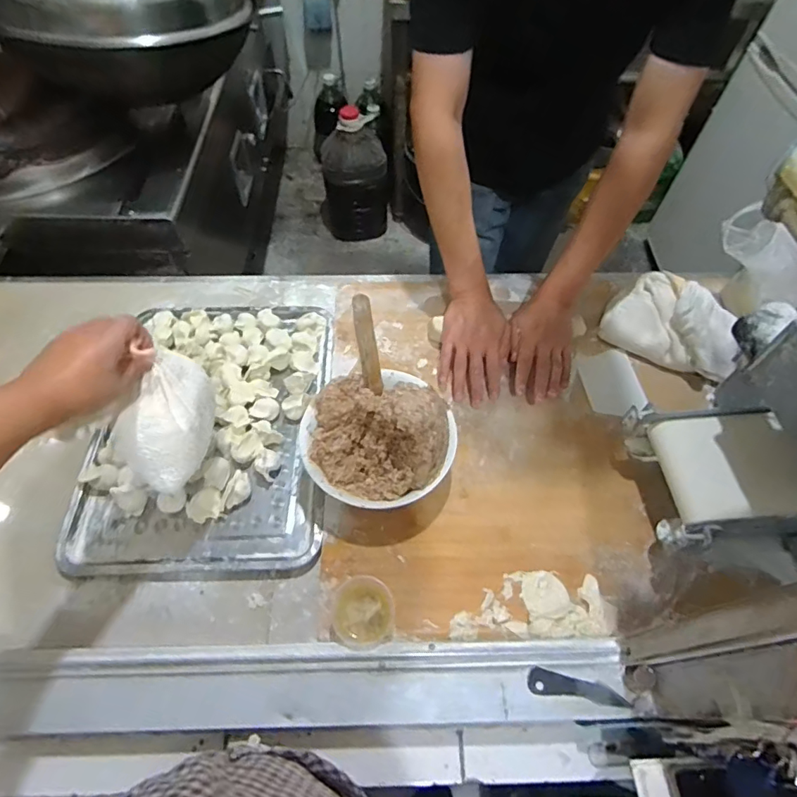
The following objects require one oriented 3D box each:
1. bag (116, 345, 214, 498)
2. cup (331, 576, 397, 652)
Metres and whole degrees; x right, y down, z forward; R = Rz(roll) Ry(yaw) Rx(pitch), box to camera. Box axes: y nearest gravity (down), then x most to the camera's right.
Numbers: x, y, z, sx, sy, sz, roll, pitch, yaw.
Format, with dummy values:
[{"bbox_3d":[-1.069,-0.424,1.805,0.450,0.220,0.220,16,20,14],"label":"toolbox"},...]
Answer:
[{"bbox_3d":[-0.246,0.021,0.544,0.057,0.097,0.140,14,60,9],"label":"bag"},{"bbox_3d":[-0.039,0.243,0.560,0.068,0.029,0.075,1,58,0],"label":"cup"}]

